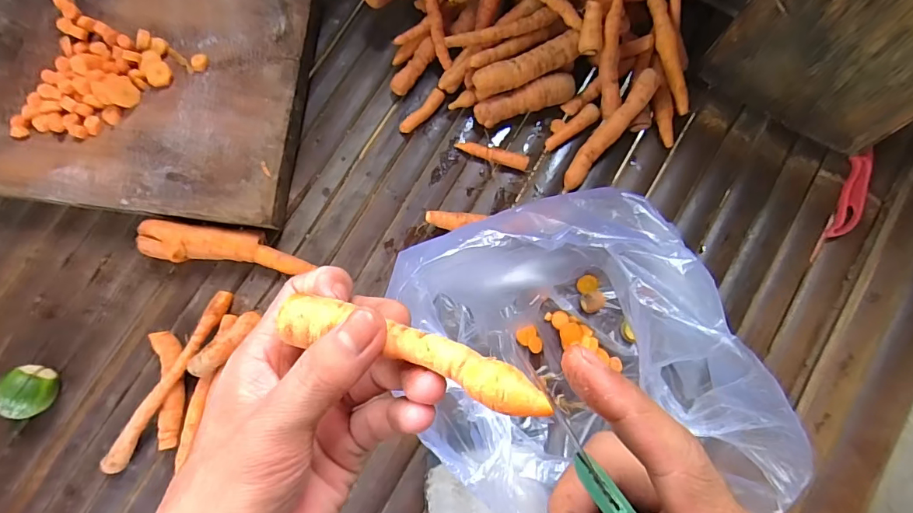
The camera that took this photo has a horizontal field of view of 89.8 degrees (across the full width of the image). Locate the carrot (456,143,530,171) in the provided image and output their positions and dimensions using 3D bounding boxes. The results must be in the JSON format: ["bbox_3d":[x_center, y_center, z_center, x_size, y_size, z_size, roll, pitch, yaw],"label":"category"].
[{"bbox_3d":[0.032,-0.091,0.415,0.066,0.016,0.012,18,82,3],"label":"carrot"}]

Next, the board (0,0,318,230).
[{"bbox_3d":[-0.277,-0.148,0.402,0.283,0.043,0.223,7,82,1],"label":"board"}]

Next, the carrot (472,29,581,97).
[{"bbox_3d":[0.060,-0.163,0.391,0.090,0.024,0.023,-22,82,-3],"label":"carrot"}]

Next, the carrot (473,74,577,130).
[{"bbox_3d":[0.061,-0.137,0.411,0.089,0.029,0.022,-18,82,-2],"label":"carrot"}]

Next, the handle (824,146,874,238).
[{"bbox_3d":[0.345,-0.053,0.398,0.021,0.011,0.083,23,82,4],"label":"handle"}]

